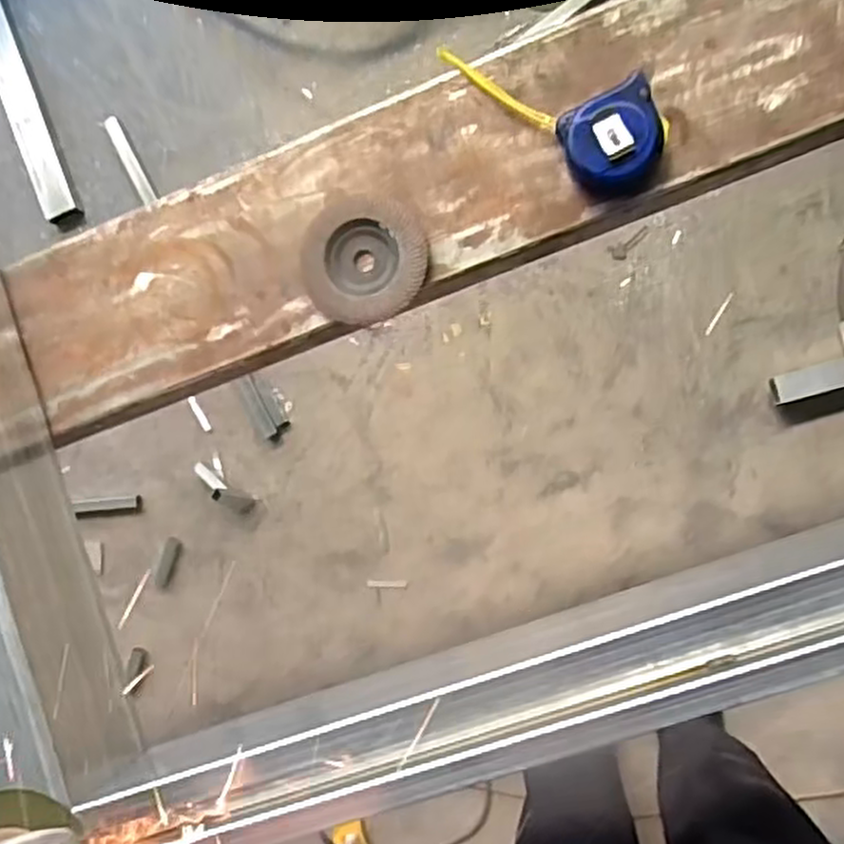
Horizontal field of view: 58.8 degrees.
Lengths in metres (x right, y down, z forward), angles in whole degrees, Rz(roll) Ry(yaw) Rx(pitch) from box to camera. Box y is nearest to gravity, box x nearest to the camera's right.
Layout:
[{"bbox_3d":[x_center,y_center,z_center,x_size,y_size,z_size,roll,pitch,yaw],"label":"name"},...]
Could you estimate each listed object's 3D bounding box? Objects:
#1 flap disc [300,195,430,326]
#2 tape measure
[{"bbox_3d":[-0.043,-0.123,0.567,0.093,0.016,0.094,0,88,9],"label":"flap disc"},{"bbox_3d":[0.104,-0.238,0.540,0.074,0.034,0.170,-44,83,5],"label":"tape measure"}]

